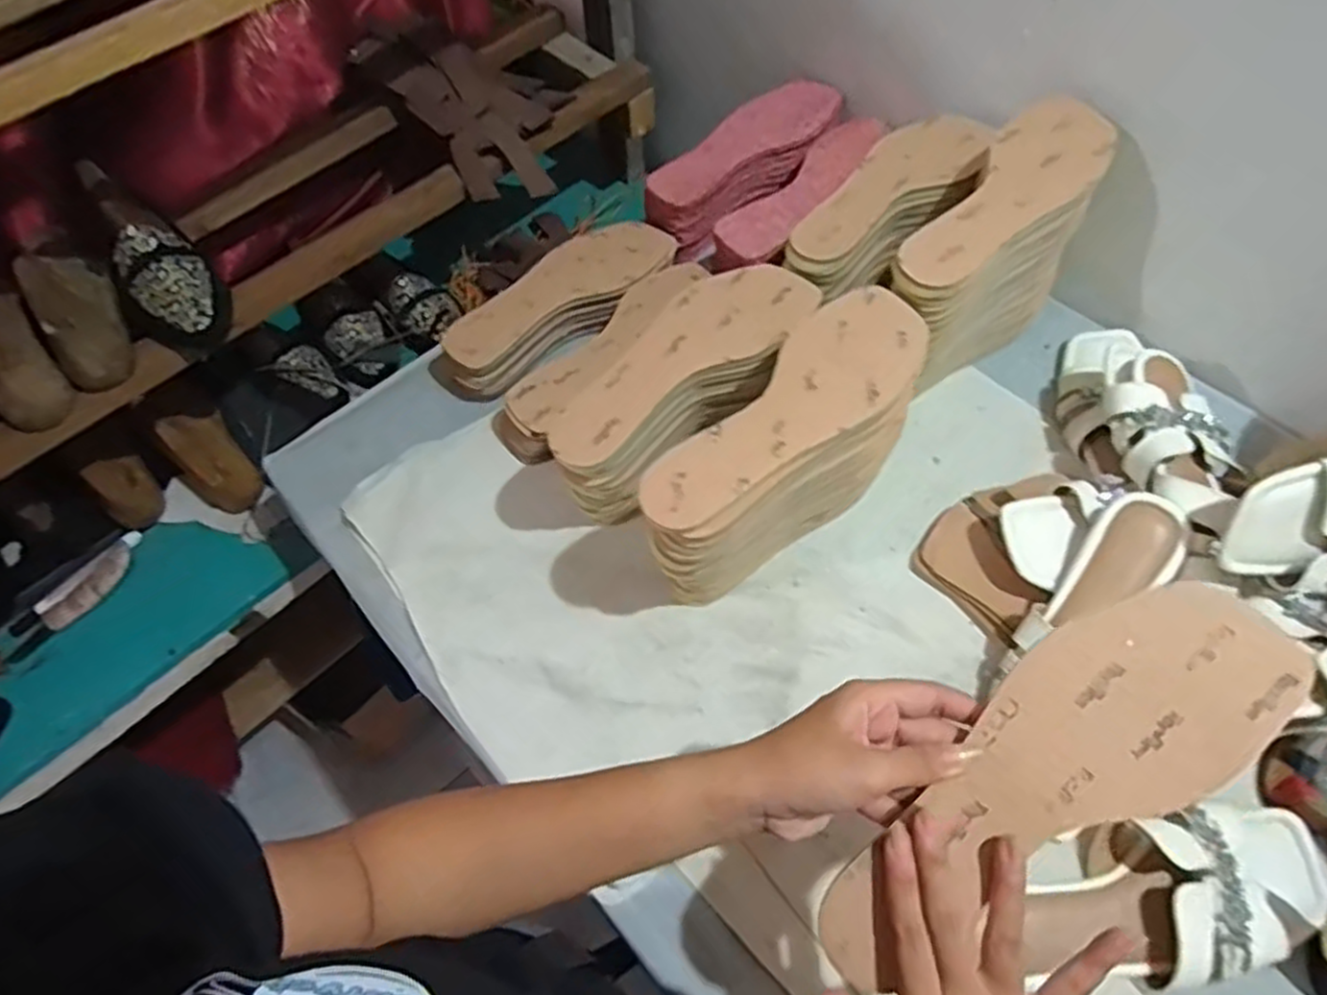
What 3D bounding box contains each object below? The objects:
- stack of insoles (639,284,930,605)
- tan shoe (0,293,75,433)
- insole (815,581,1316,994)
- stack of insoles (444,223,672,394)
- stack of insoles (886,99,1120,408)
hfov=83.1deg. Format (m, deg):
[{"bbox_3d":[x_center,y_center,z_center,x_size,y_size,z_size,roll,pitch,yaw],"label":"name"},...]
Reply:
[{"bbox_3d":[0.095,-0.017,0.560,0.082,0.180,0.252,38,68,22],"label":"stack of insoles"},{"bbox_3d":[-0.581,-0.133,0.656,0.054,0.059,0.150,-32,83,-16],"label":"tan shoe"},{"bbox_3d":[0.167,0.128,0.338,0.239,0.009,0.080,-40,63,4],"label":"insole"},{"bbox_3d":[-0.098,-0.190,0.742,0.250,0.064,0.083,-38,65,-19],"label":"stack of insoles"},{"bbox_3d":[0.268,-0.186,0.644,0.089,0.194,0.238,38,68,24],"label":"stack of insoles"}]

